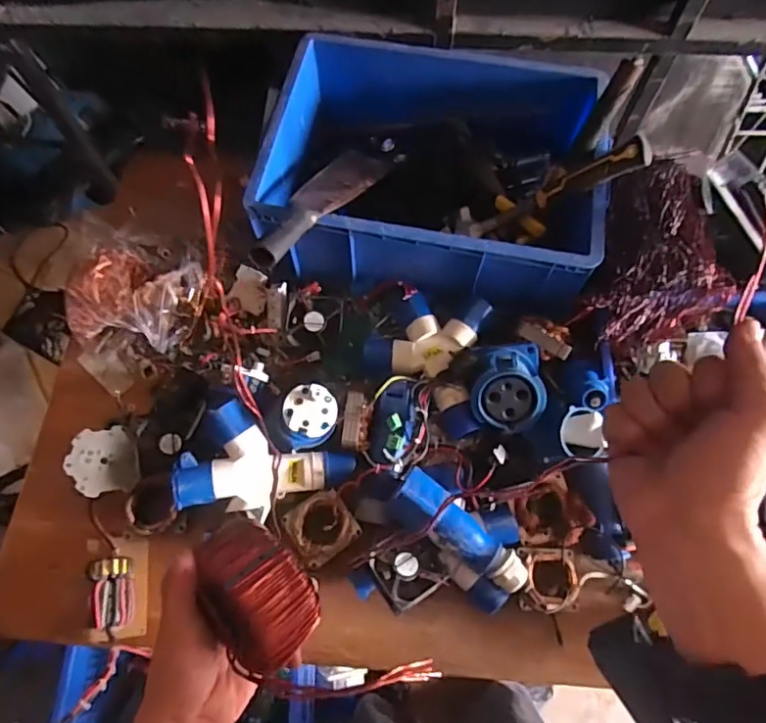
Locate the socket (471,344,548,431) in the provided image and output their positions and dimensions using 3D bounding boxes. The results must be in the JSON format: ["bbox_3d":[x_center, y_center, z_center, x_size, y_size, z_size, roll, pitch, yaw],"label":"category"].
[{"bbox_3d":[0.170,0.026,0.735,0.098,0.062,0.126,6,67,2],"label":"socket"}]

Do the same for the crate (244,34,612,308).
[{"bbox_3d":[0.078,-0.297,0.852,0.464,0.165,0.394,10,67,3],"label":"crate"}]

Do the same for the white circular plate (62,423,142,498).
[{"bbox_3d":[-0.364,0.130,0.707,0.083,0.007,0.083,16,63,-33],"label":"white circular plate"}]

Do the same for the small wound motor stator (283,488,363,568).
[{"bbox_3d":[-0.082,0.214,0.709,0.080,0.021,0.078,-34,71,-14],"label":"small wound motor stator"}]

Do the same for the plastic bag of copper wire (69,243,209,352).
[{"bbox_3d":[-0.372,-0.104,0.825,0.188,0.070,0.150,11,67,4],"label":"plastic bag of copper wire"}]

